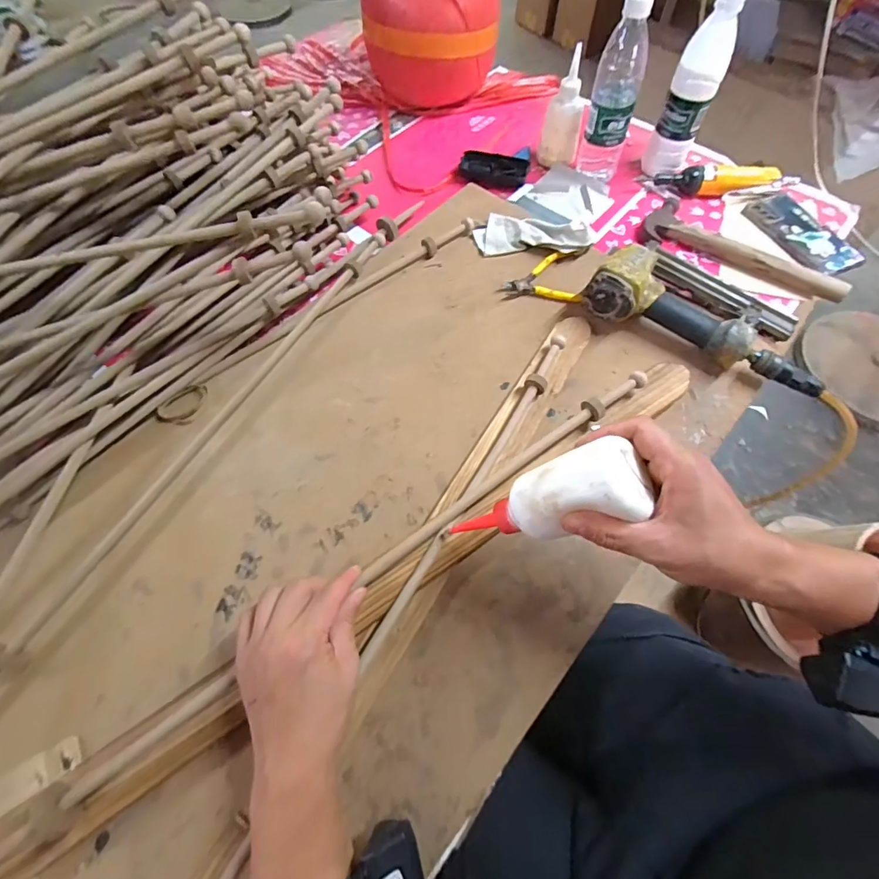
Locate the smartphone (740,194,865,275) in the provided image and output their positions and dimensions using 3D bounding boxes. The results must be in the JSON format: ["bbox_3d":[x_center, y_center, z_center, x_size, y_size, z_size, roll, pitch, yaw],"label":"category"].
[{"bbox_3d":[0.525,-0.303,0.670,0.073,0.014,0.171,-20,62,-3],"label":"smartphone"}]

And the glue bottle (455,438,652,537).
[{"bbox_3d":[0.078,0.050,0.358,0.151,0.040,0.055,-27,56,36],"label":"glue bottle"}]

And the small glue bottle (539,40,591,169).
[{"bbox_3d":[0.196,-0.503,0.709,0.062,0.128,0.044,8,62,5],"label":"small glue bottle"}]

